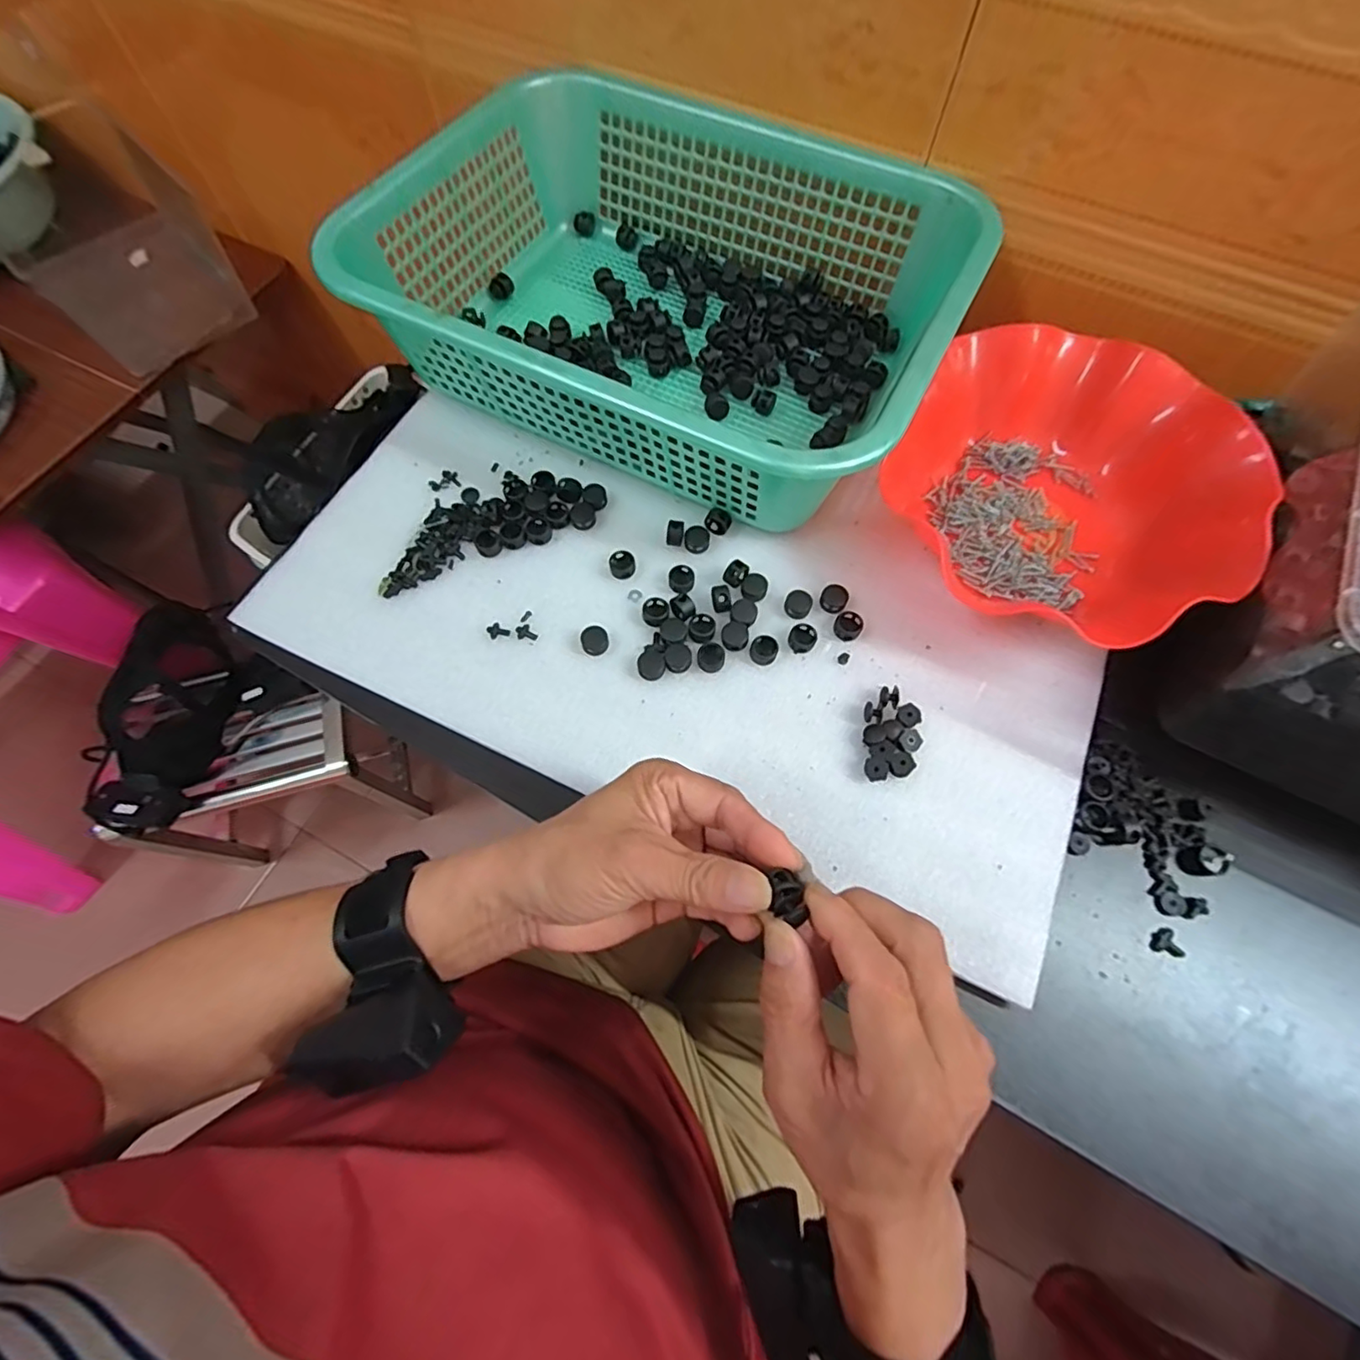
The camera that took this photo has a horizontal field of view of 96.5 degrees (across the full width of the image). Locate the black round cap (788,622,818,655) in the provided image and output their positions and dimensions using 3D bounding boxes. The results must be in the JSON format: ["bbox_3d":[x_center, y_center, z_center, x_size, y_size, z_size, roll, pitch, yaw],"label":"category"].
[{"bbox_3d":[0.078,-0.027,0.385,0.017,0.006,0.019,37,73,14],"label":"black round cap"}]

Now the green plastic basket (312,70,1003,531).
[{"bbox_3d":[-0.006,-0.277,0.437,0.378,0.123,0.291,26,71,11],"label":"green plastic basket"}]

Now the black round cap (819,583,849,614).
[{"bbox_3d":[0.100,-0.052,0.393,0.016,0.007,0.019,28,71,11],"label":"black round cap"}]

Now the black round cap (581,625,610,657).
[{"bbox_3d":[-0.054,-0.025,0.385,0.017,0.010,0.017,0,68,1],"label":"black round cap"}]

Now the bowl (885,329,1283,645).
[{"bbox_3d":[0.248,-0.133,0.389,0.210,0.065,0.204,40,74,15],"label":"bowl"}]

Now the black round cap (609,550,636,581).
[{"bbox_3d":[-0.038,-0.077,0.404,0.017,0.007,0.020,-18,69,-7],"label":"black round cap"}]

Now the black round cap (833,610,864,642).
[{"bbox_3d":[0.107,-0.034,0.386,0.017,0.007,0.018,0,68,1],"label":"black round cap"}]

